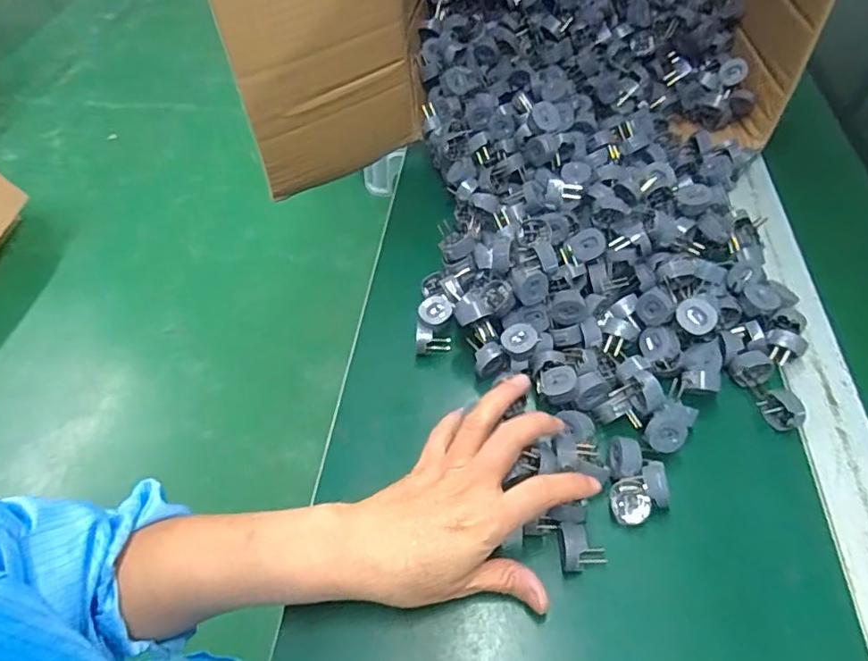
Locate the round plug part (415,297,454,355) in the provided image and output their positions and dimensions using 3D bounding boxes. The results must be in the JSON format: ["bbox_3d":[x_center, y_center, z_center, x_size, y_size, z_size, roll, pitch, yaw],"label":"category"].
[{"bbox_3d":[0.000,-0.006,0.465,0.027,0.031,0.038,3,52,5],"label":"round plug part"}]

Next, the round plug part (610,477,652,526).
[{"bbox_3d":[0.131,0.116,0.377,0.023,0.022,0.027,-13,52,-8],"label":"round plug part"}]

